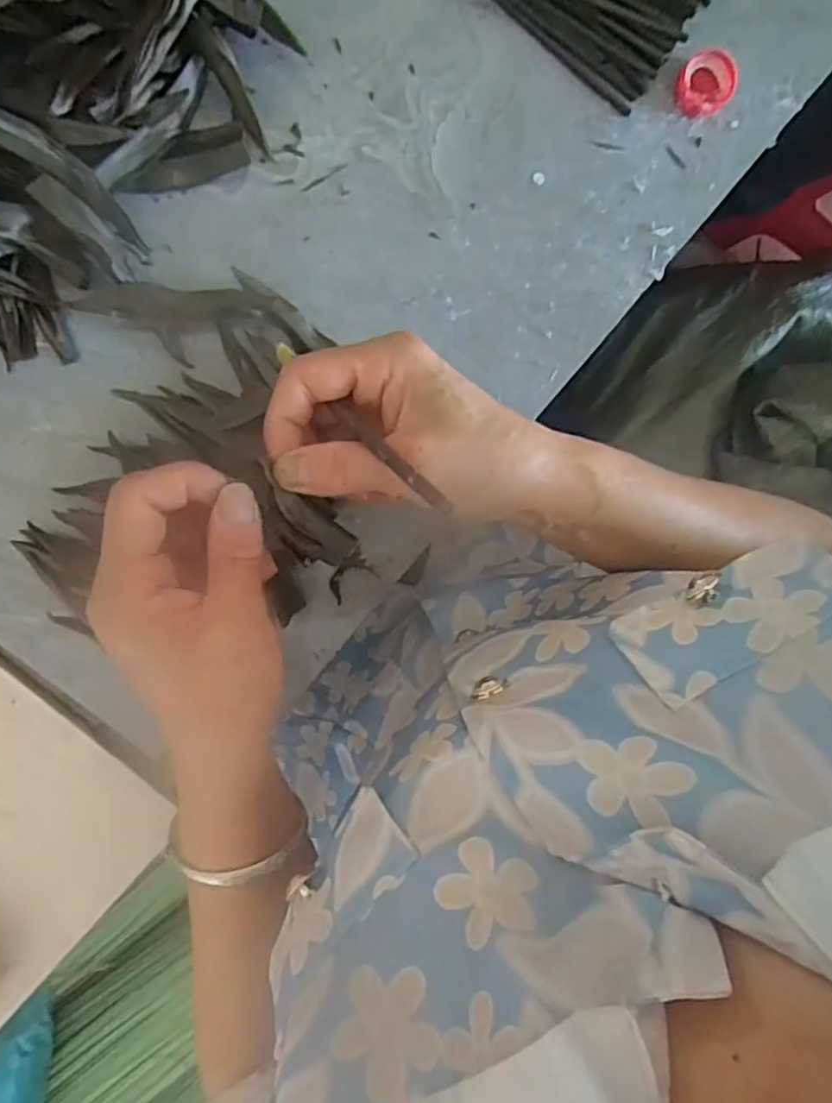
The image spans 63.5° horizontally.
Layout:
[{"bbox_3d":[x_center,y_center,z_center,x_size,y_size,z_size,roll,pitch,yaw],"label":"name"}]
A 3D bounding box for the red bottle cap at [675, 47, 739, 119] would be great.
[{"bbox_3d":[0.174,-0.280,0.405,0.033,0.015,0.034,-1,96,-6],"label":"red bottle cap"}]

